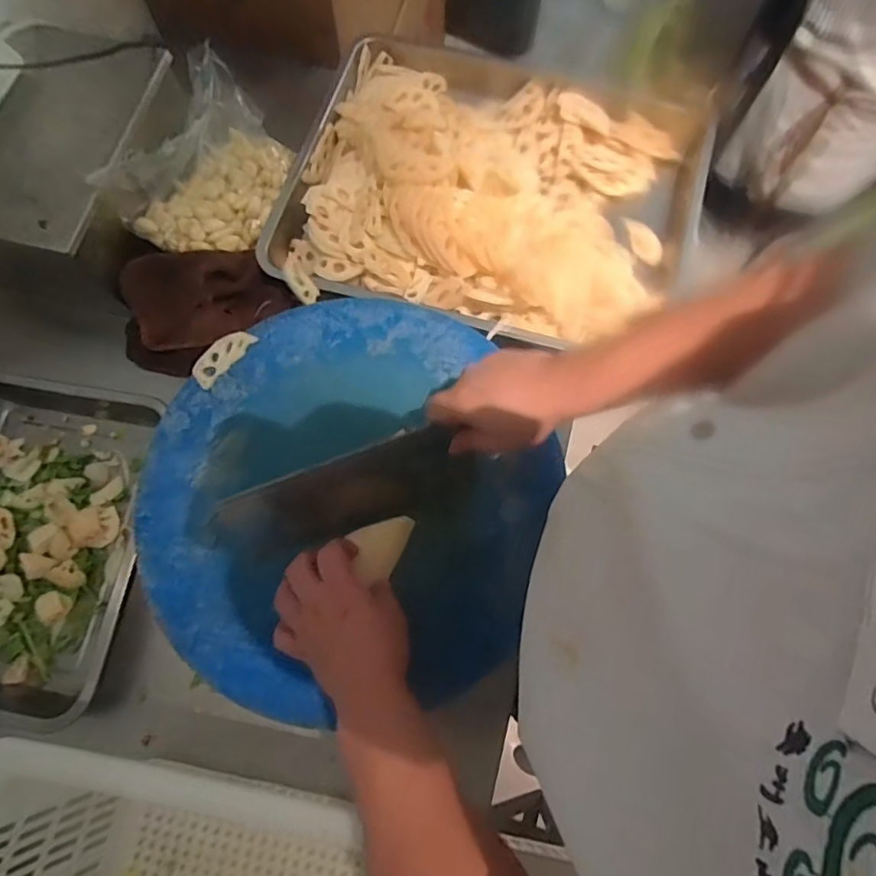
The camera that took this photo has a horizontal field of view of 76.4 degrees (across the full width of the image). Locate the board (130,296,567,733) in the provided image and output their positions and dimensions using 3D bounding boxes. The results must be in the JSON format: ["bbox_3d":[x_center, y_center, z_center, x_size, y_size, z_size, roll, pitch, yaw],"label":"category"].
[{"bbox_3d":[-0.092,0.052,0.548,0.390,0.025,0.403,0,74,1],"label":"board"}]

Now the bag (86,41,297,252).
[{"bbox_3d":[-0.260,-0.309,0.637,0.109,0.133,0.210,30,76,9],"label":"bag"}]

